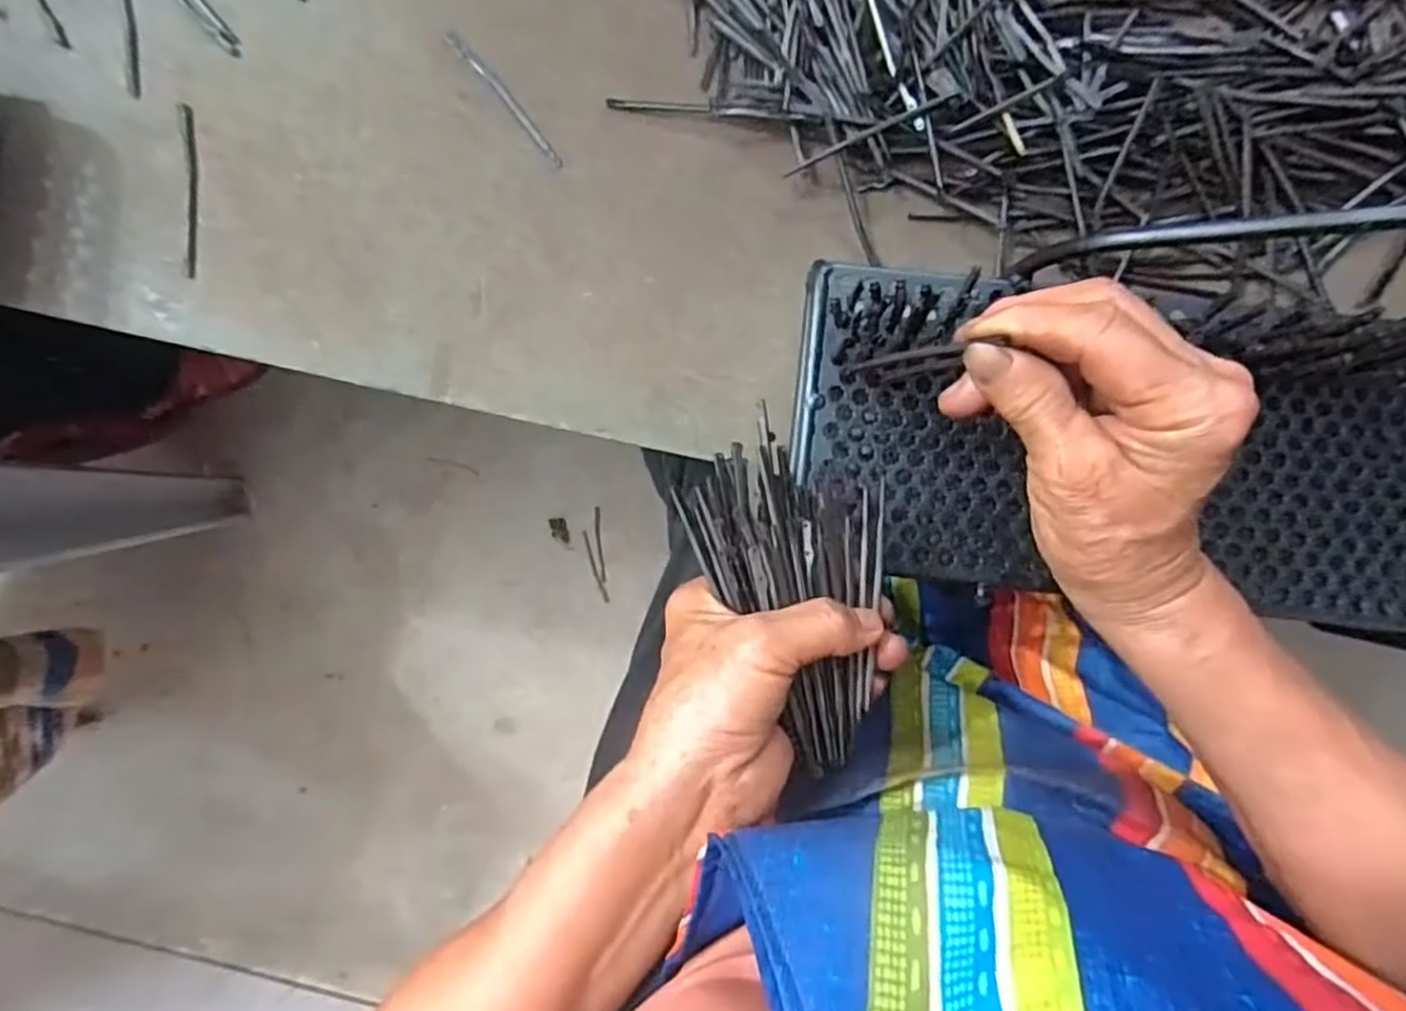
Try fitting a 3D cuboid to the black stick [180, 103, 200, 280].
[{"bbox_3d":[-0.295,-0.181,0.426,0.009,0.004,0.098,0,92,0],"label":"black stick"}]

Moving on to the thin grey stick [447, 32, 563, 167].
[{"bbox_3d":[-0.114,-0.236,0.426,0.008,0.004,0.097,-41,92,1],"label":"thin grey stick"}]

